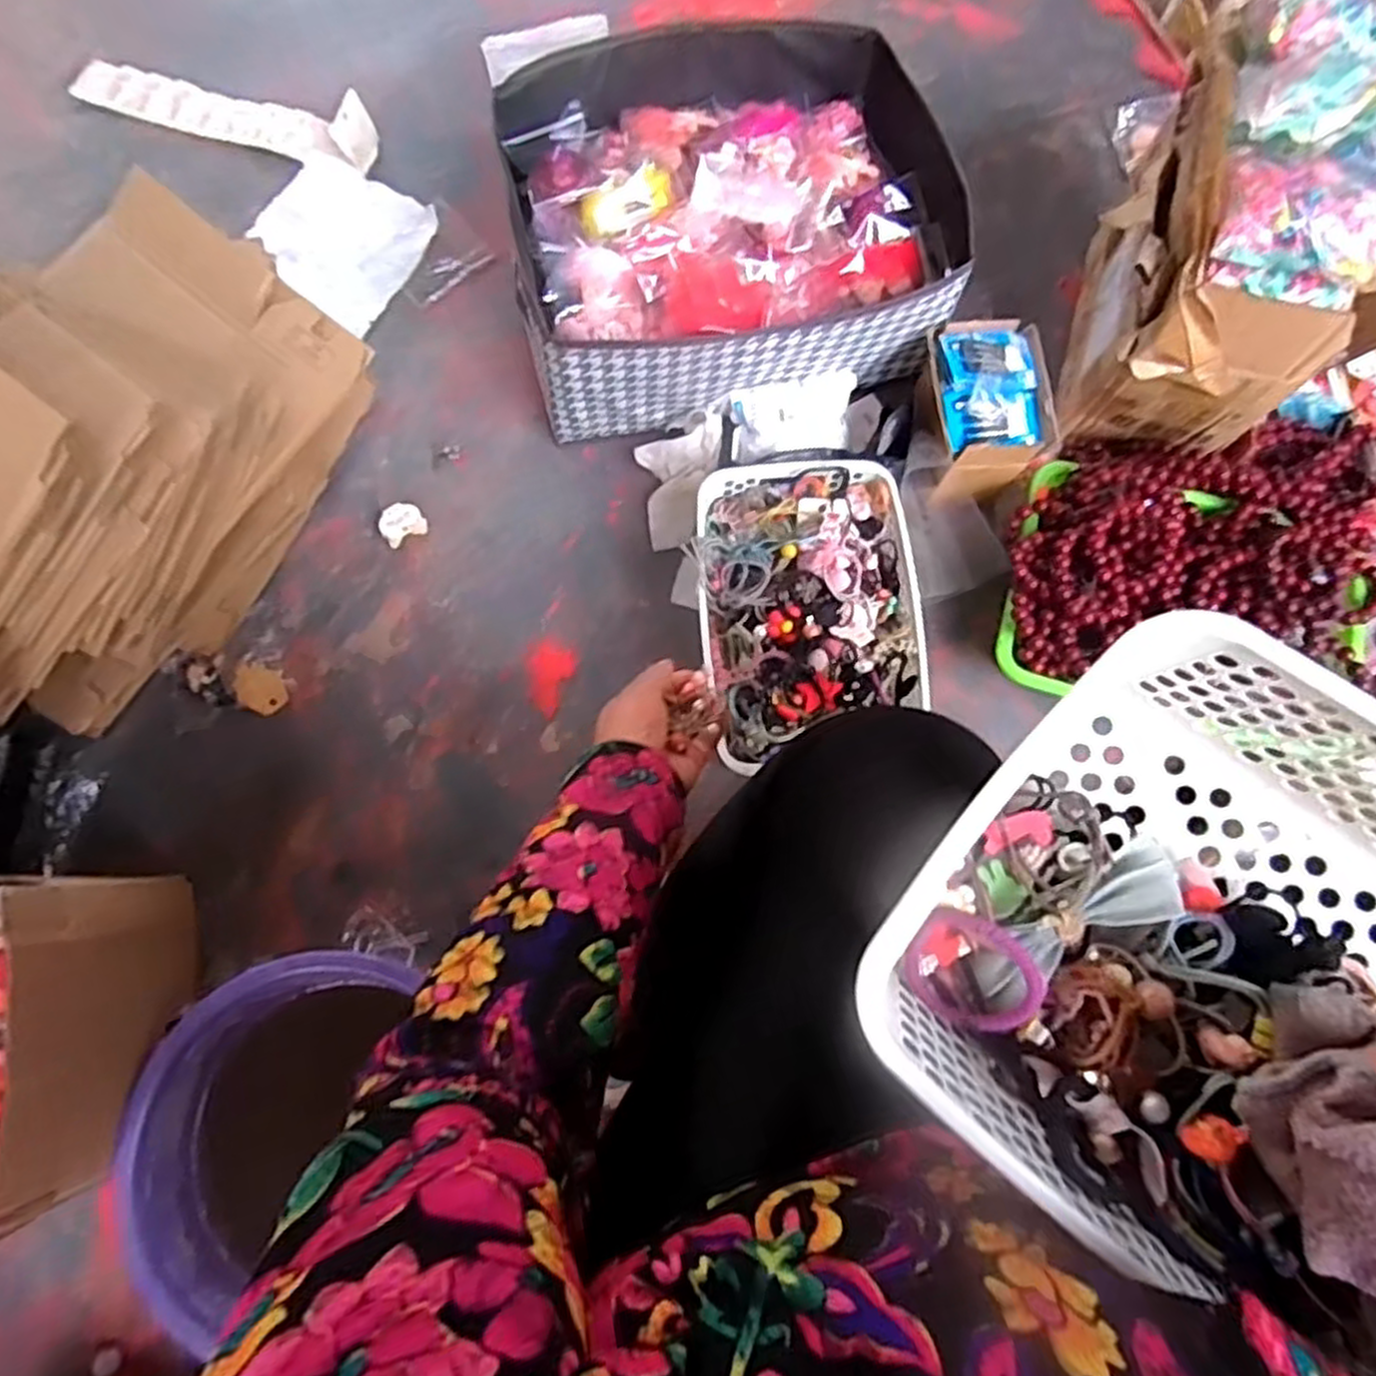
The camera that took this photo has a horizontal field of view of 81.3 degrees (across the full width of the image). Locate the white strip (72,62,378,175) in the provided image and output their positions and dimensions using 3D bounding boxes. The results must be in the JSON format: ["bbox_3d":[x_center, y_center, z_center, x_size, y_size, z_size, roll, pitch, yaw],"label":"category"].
[{"bbox_3d":[-0.559,-0.698,0.950,0.392,0.056,0.071,18,77,2],"label":"white strip"}]

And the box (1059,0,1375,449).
[{"bbox_3d":[0.485,-0.368,0.747,0.200,0.256,0.221,5,77,-1],"label":"box"}]

